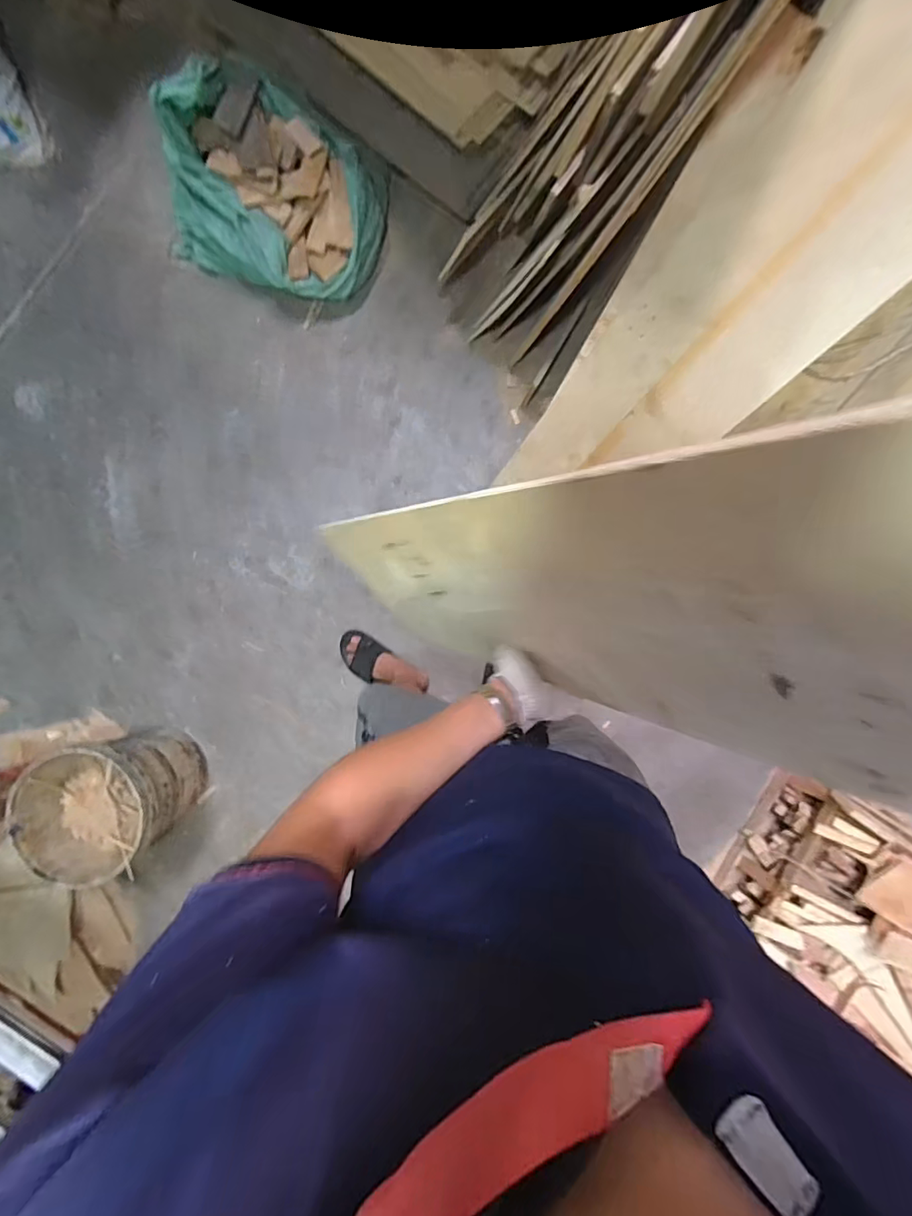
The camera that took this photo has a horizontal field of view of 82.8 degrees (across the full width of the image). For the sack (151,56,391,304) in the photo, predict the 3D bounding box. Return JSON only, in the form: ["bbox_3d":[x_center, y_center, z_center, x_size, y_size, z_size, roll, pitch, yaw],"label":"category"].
[{"bbox_3d":[-0.443,-1.036,1.235,0.481,0.294,0.411,21,89,2],"label":"sack"}]

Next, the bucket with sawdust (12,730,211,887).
[{"bbox_3d":[-0.824,0.465,1.253,0.325,0.282,0.283,-9,88,1],"label":"bucket with sawdust"}]

